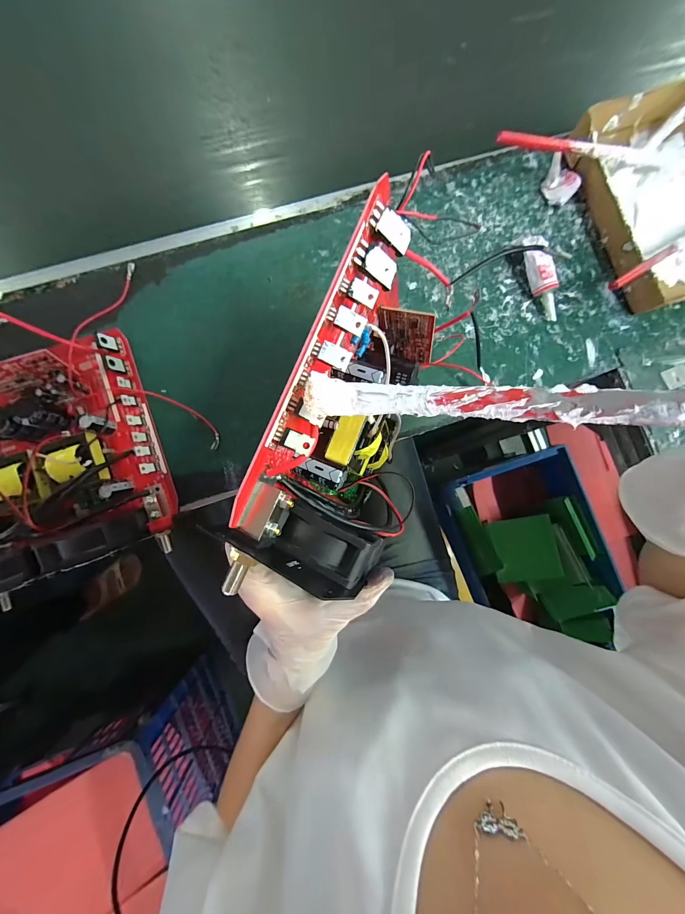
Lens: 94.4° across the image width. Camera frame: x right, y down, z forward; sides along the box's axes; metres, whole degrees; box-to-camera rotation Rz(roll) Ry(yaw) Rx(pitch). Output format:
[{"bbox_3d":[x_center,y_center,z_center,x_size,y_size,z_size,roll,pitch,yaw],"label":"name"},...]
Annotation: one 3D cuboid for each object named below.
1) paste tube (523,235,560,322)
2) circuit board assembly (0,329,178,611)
[{"bbox_3d":[0.216,-0.195,0.349,0.026,0.025,0.089,-14,88,-4],"label":"paste tube"},{"bbox_3d":[-0.267,0.002,0.283,0.172,0.064,0.212,-20,88,-4],"label":"circuit board assembly"}]

